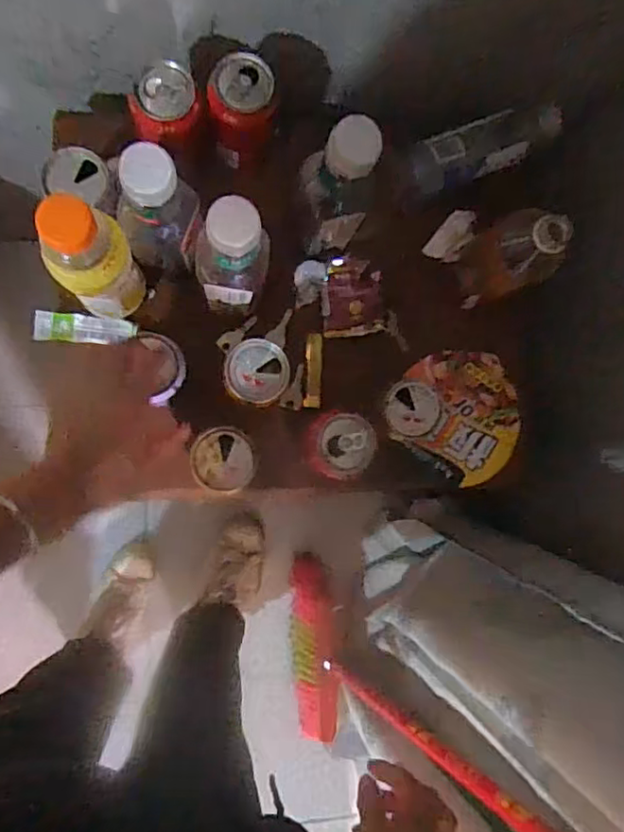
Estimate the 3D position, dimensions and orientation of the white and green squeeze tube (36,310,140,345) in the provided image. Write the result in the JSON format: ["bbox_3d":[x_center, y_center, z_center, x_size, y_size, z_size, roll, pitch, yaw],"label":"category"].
[{"bbox_3d":[-0.229,-0.089,0.613,0.098,0.015,0.029,2,88,-8],"label":"white and green squeeze tube"}]

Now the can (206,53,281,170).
[{"bbox_3d":[-0.068,-0.298,0.592,0.068,0.098,0.078,7,87,-8],"label":"can"}]

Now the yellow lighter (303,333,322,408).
[{"bbox_3d":[0.002,-0.049,0.653,0.019,0.011,0.080,2,88,-8],"label":"yellow lighter"}]

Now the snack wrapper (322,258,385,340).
[{"bbox_3d":[0.043,-0.126,0.647,0.060,0.028,0.080,-1,88,-8],"label":"snack wrapper"}]

